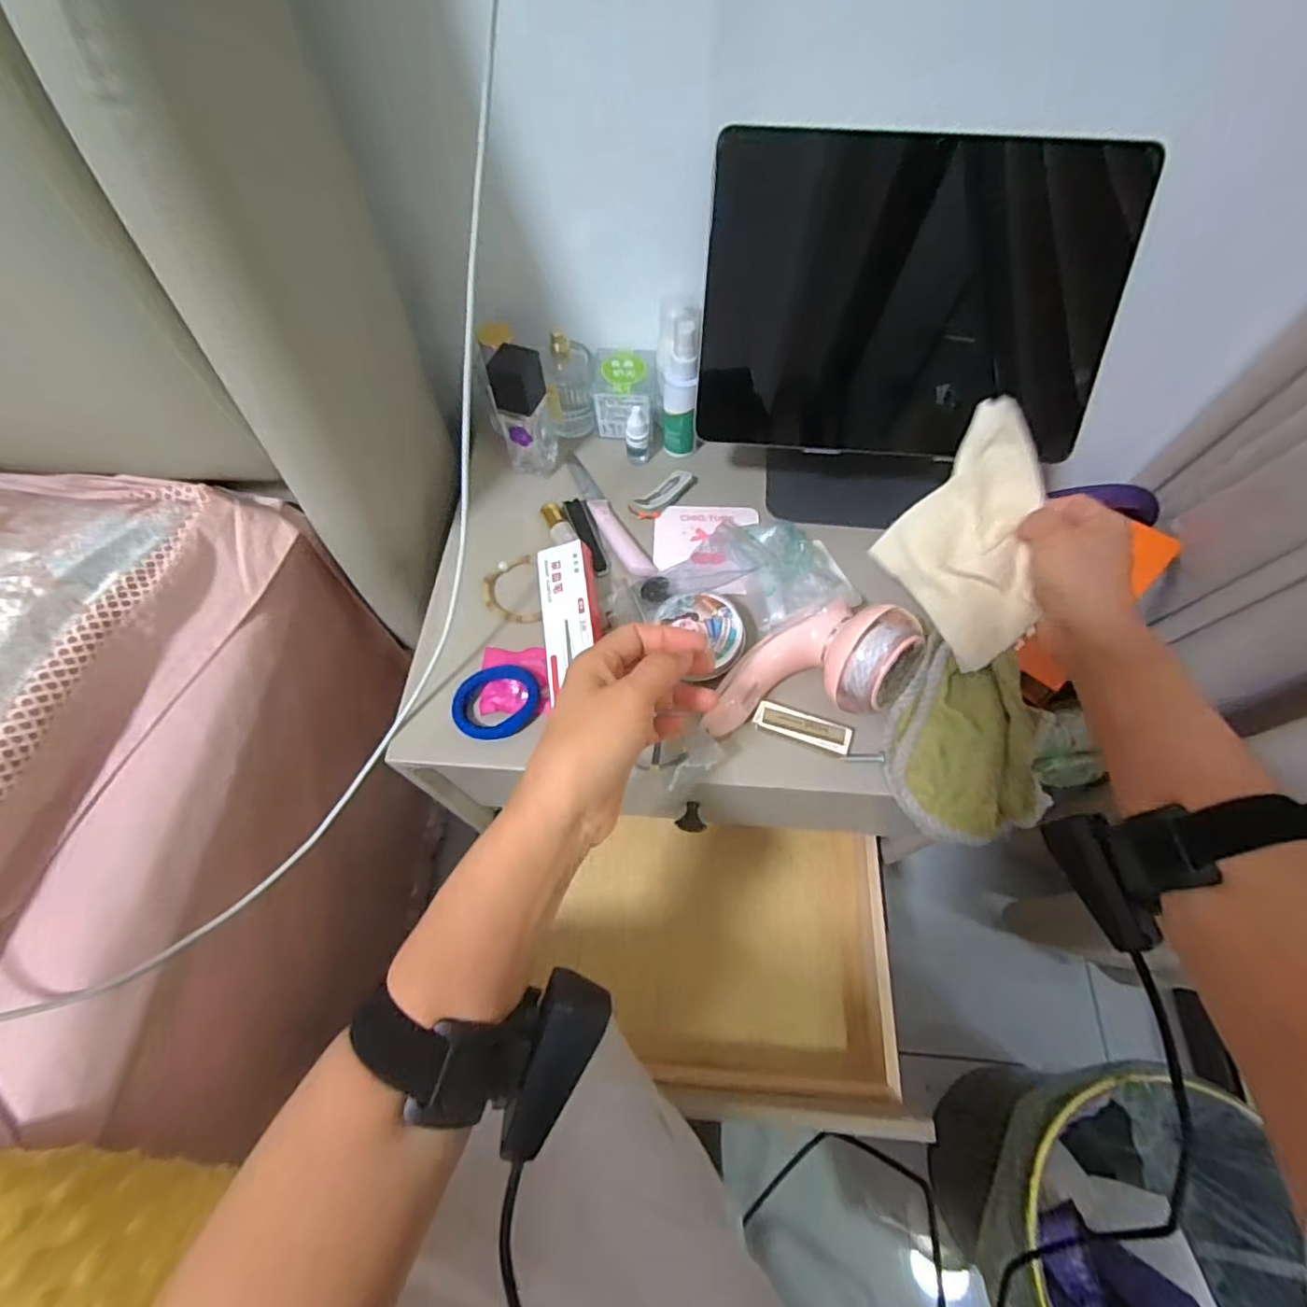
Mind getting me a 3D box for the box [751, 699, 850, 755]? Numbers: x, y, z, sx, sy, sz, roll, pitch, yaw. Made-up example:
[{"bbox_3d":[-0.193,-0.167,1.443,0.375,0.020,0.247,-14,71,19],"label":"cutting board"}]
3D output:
[{"bbox_3d":[0.104,0.052,0.418,0.065,0.008,0.022,17,64,8],"label":"box"}]

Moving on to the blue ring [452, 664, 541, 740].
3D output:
[{"bbox_3d":[-0.113,0.034,0.430,0.059,0.011,0.057,0,62,0],"label":"blue ring"}]

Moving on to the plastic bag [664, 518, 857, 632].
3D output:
[{"bbox_3d":[0.077,-0.056,0.457,0.126,0.051,0.088,38,69,18],"label":"plastic bag"}]

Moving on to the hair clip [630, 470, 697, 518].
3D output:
[{"bbox_3d":[0.010,-0.139,0.519,0.064,0.010,0.021,-40,69,-19],"label":"hair clip"}]

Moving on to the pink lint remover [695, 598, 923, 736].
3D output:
[{"bbox_3d":[0.107,0.013,0.415,0.154,0.052,0.075,-19,63,8],"label":"pink lint remover"}]

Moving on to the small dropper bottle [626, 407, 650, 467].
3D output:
[{"bbox_3d":[-0.014,-0.191,0.526,0.020,0.050,0.015,-3,63,-2],"label":"small dropper bottle"}]

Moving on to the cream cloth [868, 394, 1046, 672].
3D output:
[{"bbox_3d":[0.224,-0.076,0.403,0.132,0.120,0.017,55,29,11],"label":"cream cloth"}]

